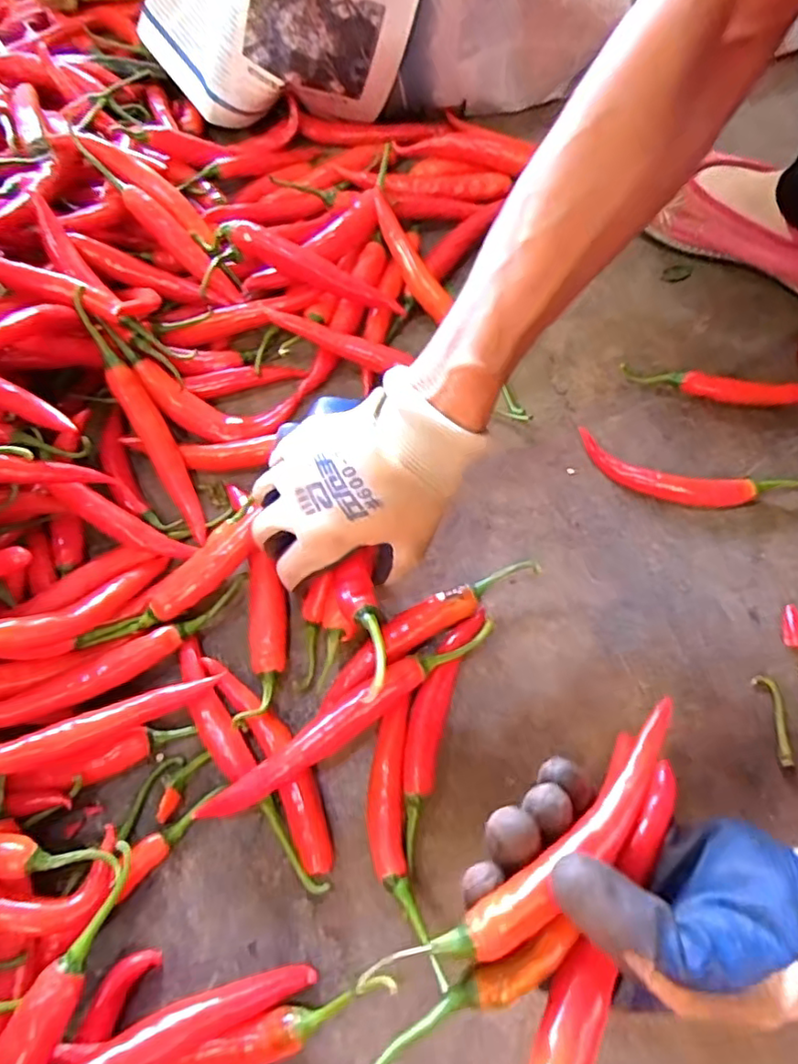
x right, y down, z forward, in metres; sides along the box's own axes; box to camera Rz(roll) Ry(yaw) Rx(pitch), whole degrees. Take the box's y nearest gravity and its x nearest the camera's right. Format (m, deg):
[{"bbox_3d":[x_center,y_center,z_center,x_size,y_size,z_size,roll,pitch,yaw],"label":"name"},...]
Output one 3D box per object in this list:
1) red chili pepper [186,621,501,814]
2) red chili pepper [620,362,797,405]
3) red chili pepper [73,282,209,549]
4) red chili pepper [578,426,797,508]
[{"bbox_3d":[-0.024,0.100,0.340,0.181,0.031,0.020,-35,69,-13],"label":"red chili pepper"},{"bbox_3d":[0.226,-0.102,0.435,0.131,0.020,0.019,9,66,6],"label":"red chili pepper"},{"bbox_3d":[-0.166,-0.074,0.407,0.020,0.014,0.173,-28,94,-12],"label":"red chili pepper"},{"bbox_3d":[0.193,-0.036,0.405,0.149,0.016,0.037,13,67,8],"label":"red chili pepper"}]

